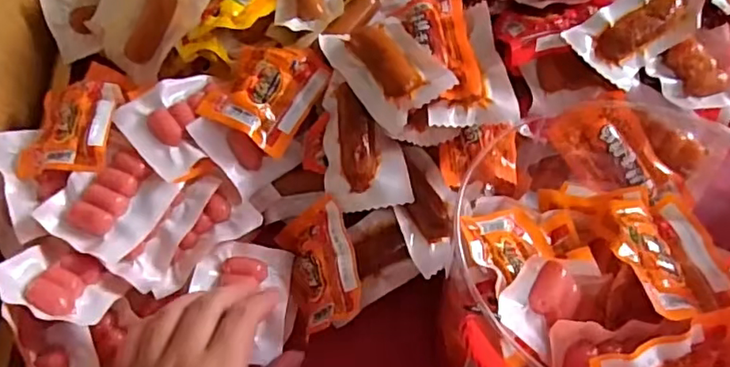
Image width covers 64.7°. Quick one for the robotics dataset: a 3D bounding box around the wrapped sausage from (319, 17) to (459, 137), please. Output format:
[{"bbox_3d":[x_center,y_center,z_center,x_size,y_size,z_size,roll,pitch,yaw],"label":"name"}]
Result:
[{"bbox_3d":[0.015,-0.088,0.409,0.058,0.026,0.096,-29,70,-11],"label":"wrapped sausage"}]

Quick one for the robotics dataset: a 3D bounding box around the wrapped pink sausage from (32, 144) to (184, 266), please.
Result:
[{"bbox_3d":[-0.174,0.013,0.397,0.068,0.021,0.071,27,70,12],"label":"wrapped pink sausage"}]

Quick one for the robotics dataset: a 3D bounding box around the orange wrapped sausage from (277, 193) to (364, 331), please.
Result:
[{"bbox_3d":[-0.032,0.059,0.412,0.063,0.018,0.084,-31,60,24],"label":"orange wrapped sausage"}]

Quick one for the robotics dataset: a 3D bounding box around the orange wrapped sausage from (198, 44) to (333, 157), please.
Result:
[{"bbox_3d":[-0.072,-0.072,0.428,0.068,0.019,0.088,26,70,11],"label":"orange wrapped sausage"}]

